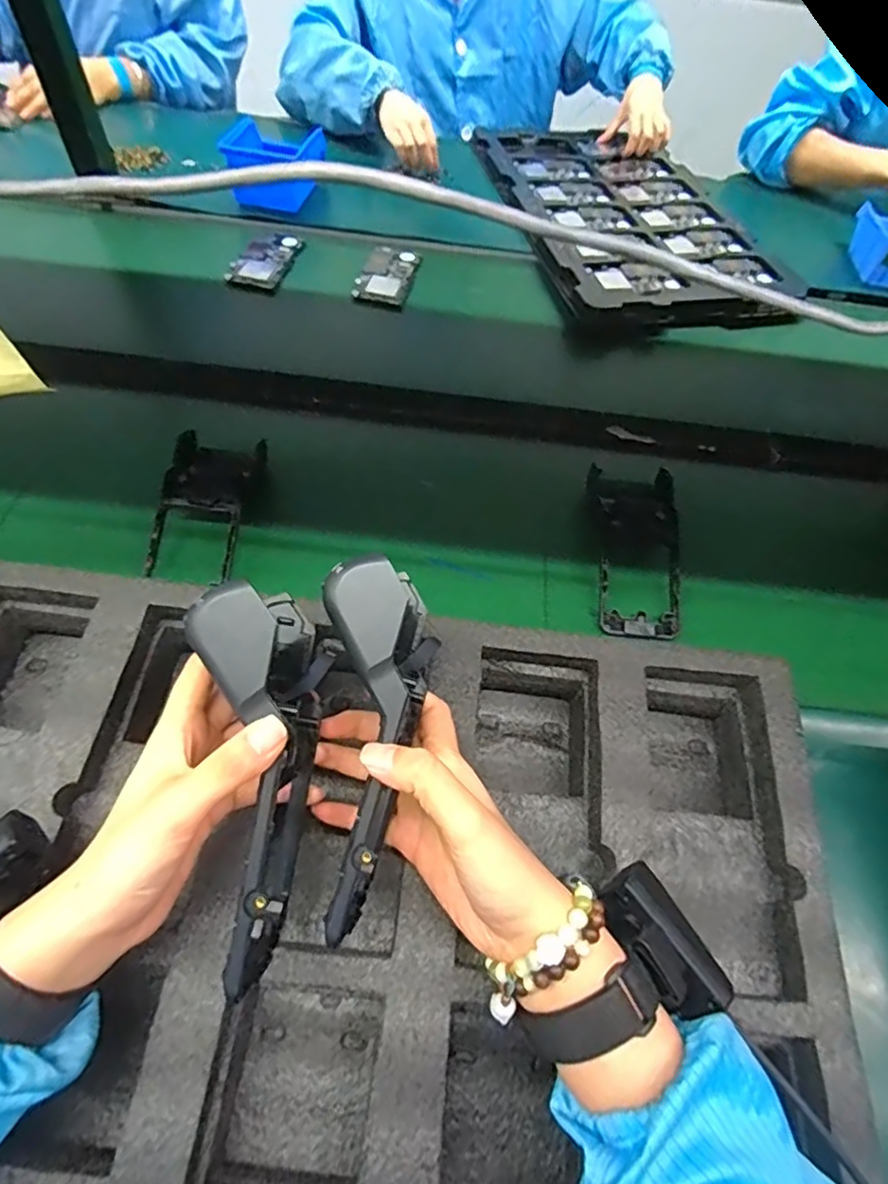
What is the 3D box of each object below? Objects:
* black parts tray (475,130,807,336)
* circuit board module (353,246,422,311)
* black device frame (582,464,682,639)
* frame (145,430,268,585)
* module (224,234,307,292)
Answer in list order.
[{"bbox_3d":[0.271,-0.565,0.912,0.342,0.034,0.532,-11,60,-12],"label":"black parts tray"},{"bbox_3d":[-0.072,-0.419,0.803,0.069,0.014,0.120,10,58,1],"label":"circuit board module"},{"bbox_3d":[0.182,-0.044,0.577,0.074,0.043,0.176,7,58,-1],"label":"black device frame"},{"bbox_3d":[-0.219,-0.078,0.563,0.088,0.043,0.164,2,58,-4],"label":"frame"},{"bbox_3d":[-0.230,-0.434,0.798,0.067,0.015,0.115,12,58,2],"label":"module"}]

